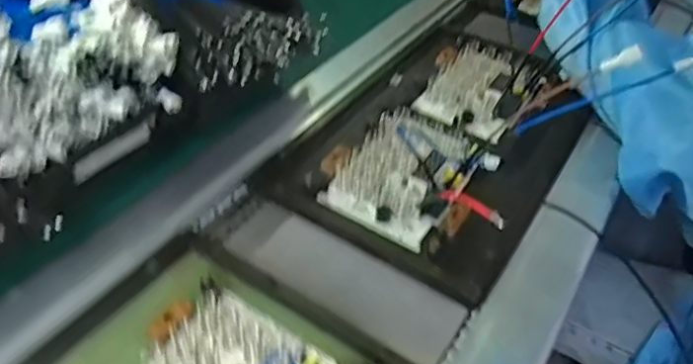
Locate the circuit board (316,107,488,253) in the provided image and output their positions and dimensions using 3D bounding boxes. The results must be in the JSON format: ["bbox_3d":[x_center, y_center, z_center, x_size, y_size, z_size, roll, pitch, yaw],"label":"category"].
[{"bbox_3d":[0.060,-0.020,0.498,0.094,0.024,0.152,24,42,23],"label":"circuit board"}]

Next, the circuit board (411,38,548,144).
[{"bbox_3d":[0.142,-0.102,0.614,0.107,0.028,0.144,20,40,18],"label":"circuit board"}]

